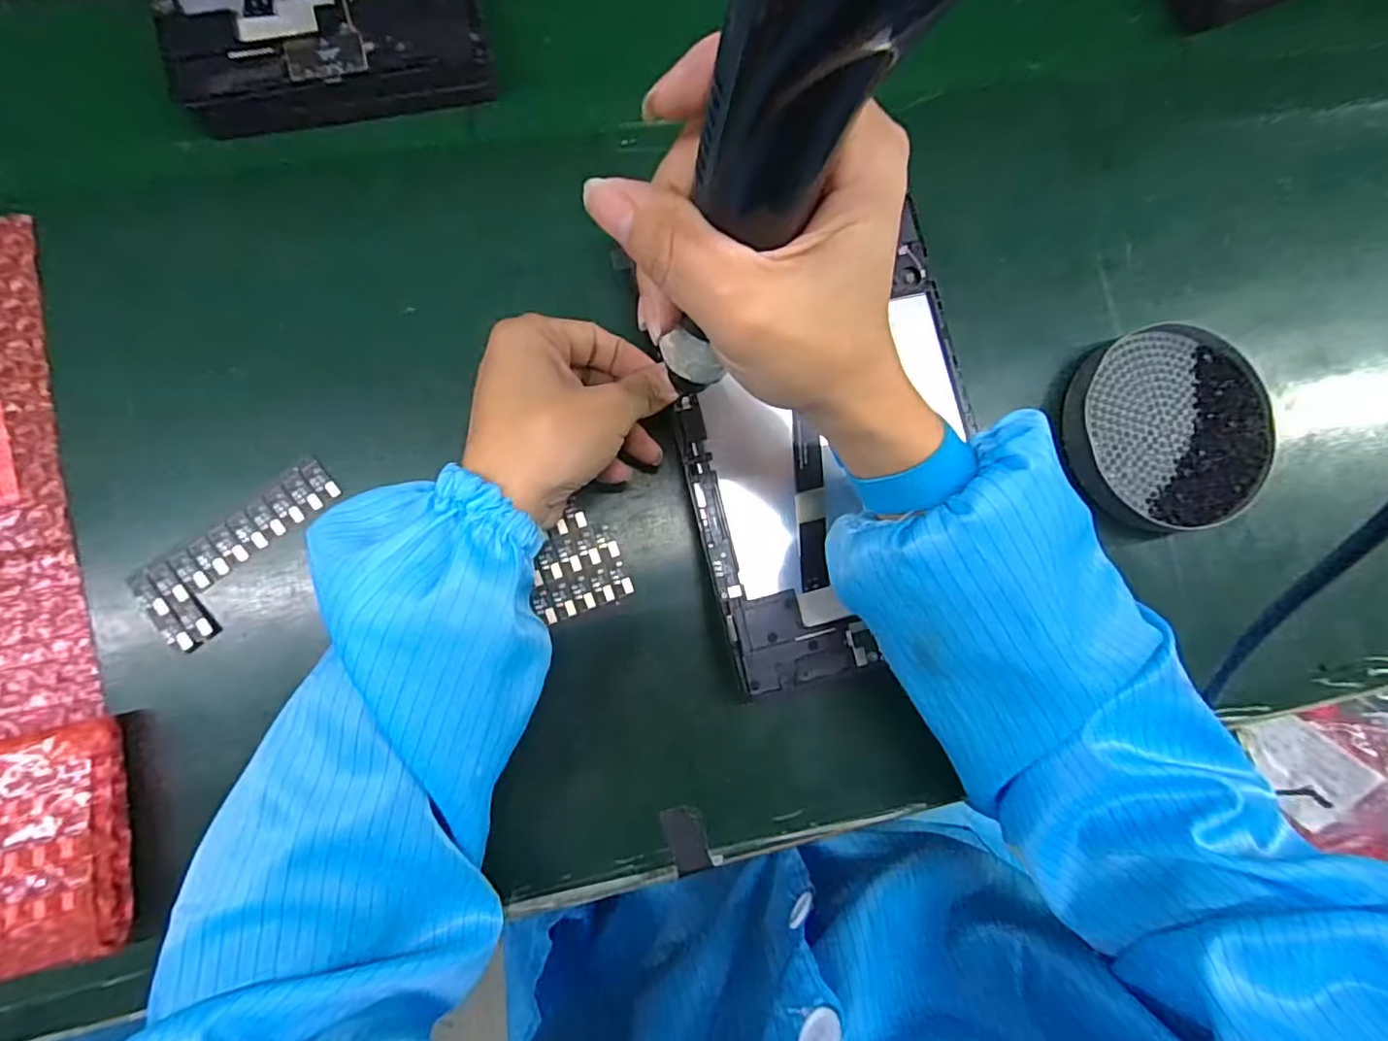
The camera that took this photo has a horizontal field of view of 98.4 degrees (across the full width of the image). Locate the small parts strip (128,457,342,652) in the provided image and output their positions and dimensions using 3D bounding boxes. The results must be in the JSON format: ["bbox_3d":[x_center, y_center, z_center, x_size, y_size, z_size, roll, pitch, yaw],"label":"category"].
[{"bbox_3d":[-0.213,0.015,0.285,0.099,0.004,0.042,-38,88,-9],"label":"small parts strip"}]

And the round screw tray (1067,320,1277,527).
[{"bbox_3d":[0.268,-0.053,0.339,0.107,0.017,0.111,1,83,-5],"label":"round screw tray"}]

